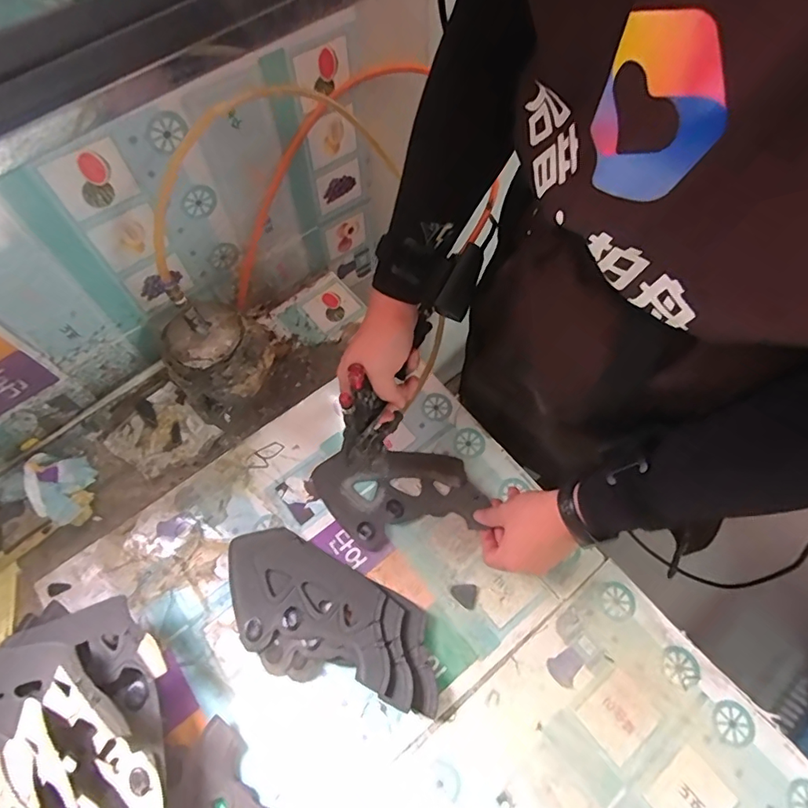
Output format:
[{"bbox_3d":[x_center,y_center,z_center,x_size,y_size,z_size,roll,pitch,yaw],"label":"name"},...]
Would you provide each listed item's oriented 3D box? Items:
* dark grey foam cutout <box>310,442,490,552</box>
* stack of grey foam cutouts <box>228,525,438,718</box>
[{"bbox_3d":[-0.011,0.114,0.601,0.202,0.010,0.119,6,66,5],"label":"dark grey foam cutout"},{"bbox_3d":[-0.083,0.236,0.533,0.258,0.028,0.122,26,69,13],"label":"stack of grey foam cutouts"}]

